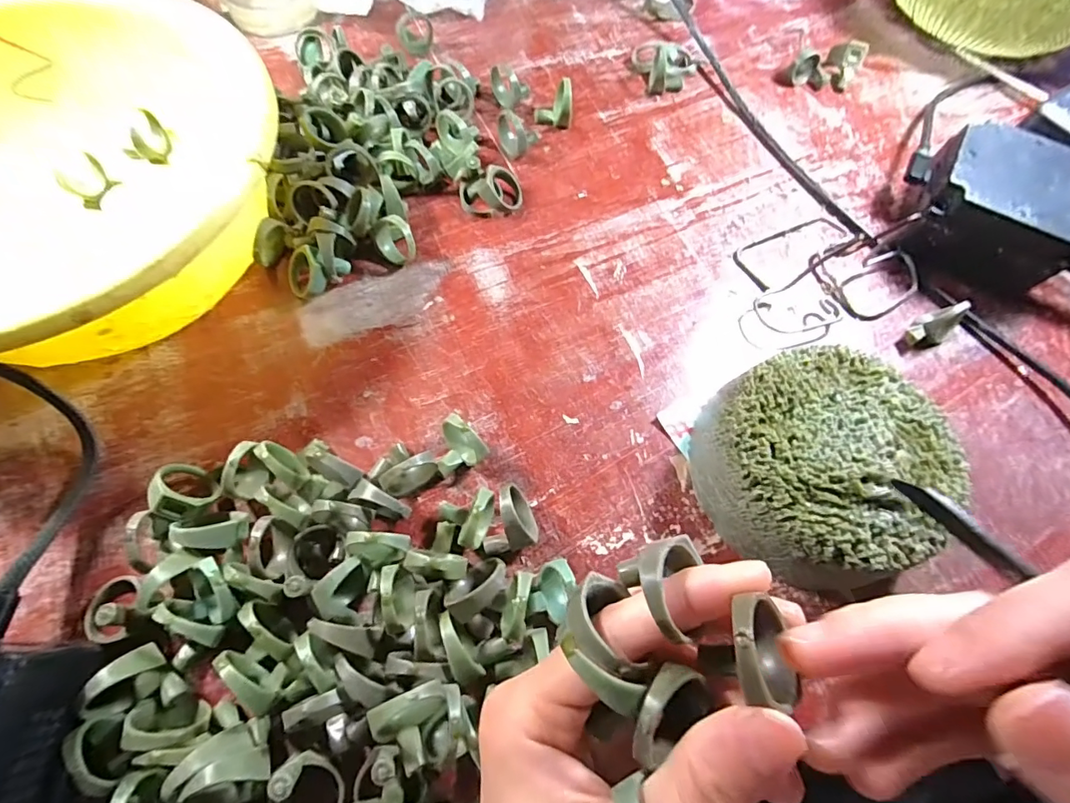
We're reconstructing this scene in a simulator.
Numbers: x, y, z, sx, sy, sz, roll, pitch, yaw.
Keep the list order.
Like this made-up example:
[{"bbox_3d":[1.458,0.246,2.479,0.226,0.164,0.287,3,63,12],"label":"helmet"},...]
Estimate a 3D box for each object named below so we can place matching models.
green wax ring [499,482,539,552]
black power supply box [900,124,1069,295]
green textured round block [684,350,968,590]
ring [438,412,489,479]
[{"bbox_3d":[-0.008,0.052,0.221,0.015,0.029,0.030,-14,69,-8],"label":"green wax ring"},{"bbox_3d":[0.270,-0.113,0.287,0.078,0.049,0.085,28,69,9],"label":"black power supply box"},{"bbox_3d":[0.131,0.029,0.227,0.100,0.047,0.096,1,67,-2],"label":"green textured round block"},{"bbox_3d":[-0.037,0.021,0.234,0.024,0.027,0.021,-20,70,-10],"label":"ring"}]

